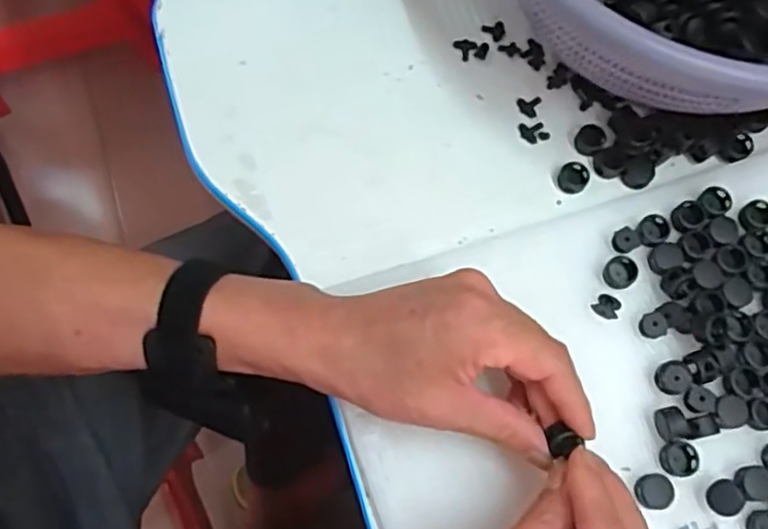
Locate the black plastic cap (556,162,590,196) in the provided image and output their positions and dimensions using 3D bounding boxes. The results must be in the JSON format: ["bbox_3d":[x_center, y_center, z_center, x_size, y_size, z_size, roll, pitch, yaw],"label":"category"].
[{"bbox_3d":[0.110,-0.050,0.412,0.017,0.008,0.017,0,72,-1],"label":"black plastic cap"}]

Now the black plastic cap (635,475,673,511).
[{"bbox_3d":[0.133,0.112,0.350,0.018,0.005,0.017,0,72,-1],"label":"black plastic cap"}]

